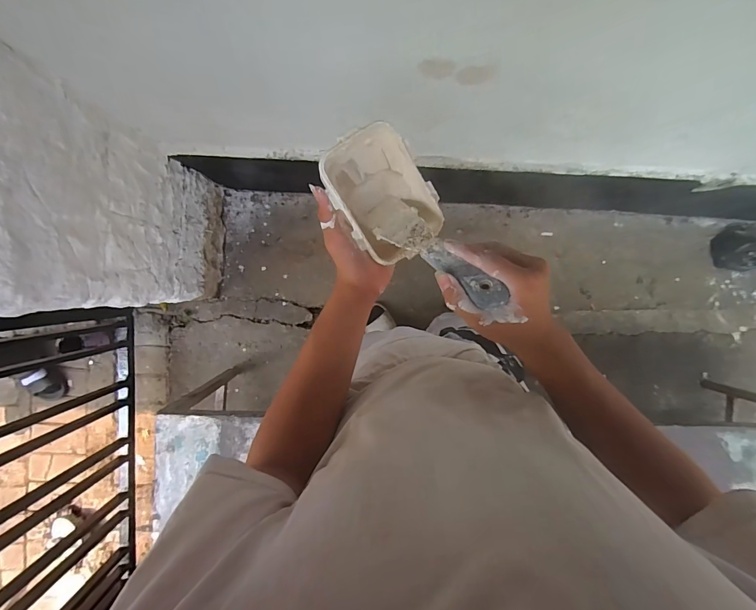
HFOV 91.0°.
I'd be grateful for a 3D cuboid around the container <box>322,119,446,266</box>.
[{"bbox_3d":[0.008,-0.123,0.421,0.102,0.055,0.147,-39,94,-2],"label":"container"}]

